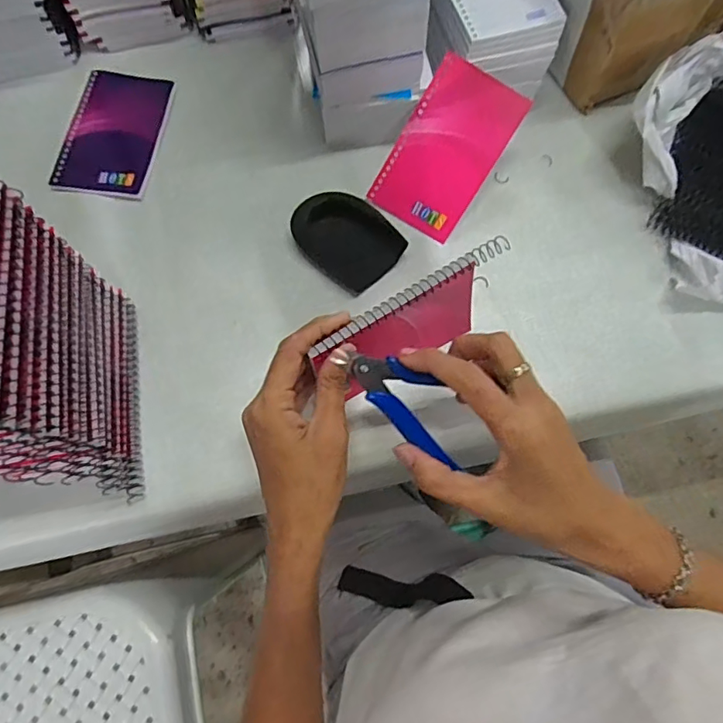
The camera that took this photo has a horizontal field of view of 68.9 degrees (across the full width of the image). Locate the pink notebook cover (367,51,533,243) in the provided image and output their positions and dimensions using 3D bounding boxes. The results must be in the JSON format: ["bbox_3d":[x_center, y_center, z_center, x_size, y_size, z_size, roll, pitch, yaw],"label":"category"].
[{"bbox_3d":[0.070,-0.177,0.440,0.080,0.005,0.130,33,102,4],"label":"pink notebook cover"}]

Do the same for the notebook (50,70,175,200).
[{"bbox_3d":[-0.226,-0.210,0.481,0.082,0.006,0.140,6,72,2],"label":"notebook"}]

